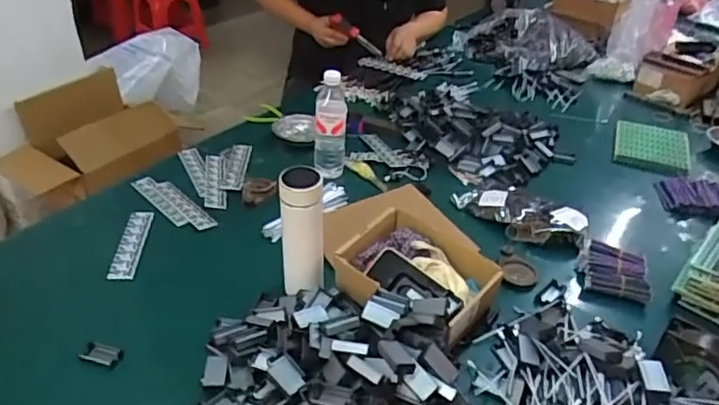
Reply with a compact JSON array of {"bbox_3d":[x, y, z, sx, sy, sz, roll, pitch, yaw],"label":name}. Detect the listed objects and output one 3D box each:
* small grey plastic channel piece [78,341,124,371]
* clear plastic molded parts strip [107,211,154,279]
[{"bbox_3d":[-0.371,0.219,0.852,0.055,0.016,0.033,12,37,11],"label":"small grey plastic channel piece"},{"bbox_3d":[-0.410,0.073,1.064,0.043,0.009,0.173,0,44,0],"label":"clear plastic molded parts strip"}]

